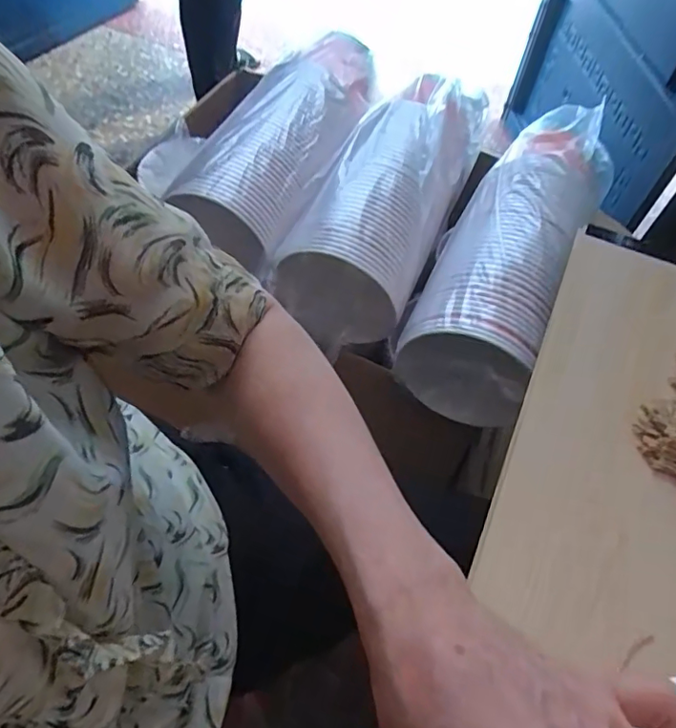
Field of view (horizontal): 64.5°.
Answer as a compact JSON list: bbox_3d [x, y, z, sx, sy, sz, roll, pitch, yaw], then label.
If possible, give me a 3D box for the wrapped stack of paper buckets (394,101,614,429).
[{"bbox_3d":[0.243,-0.183,0.707,0.151,0.136,0.489,24,61,11],"label":"wrapped stack of paper buckets"}]

